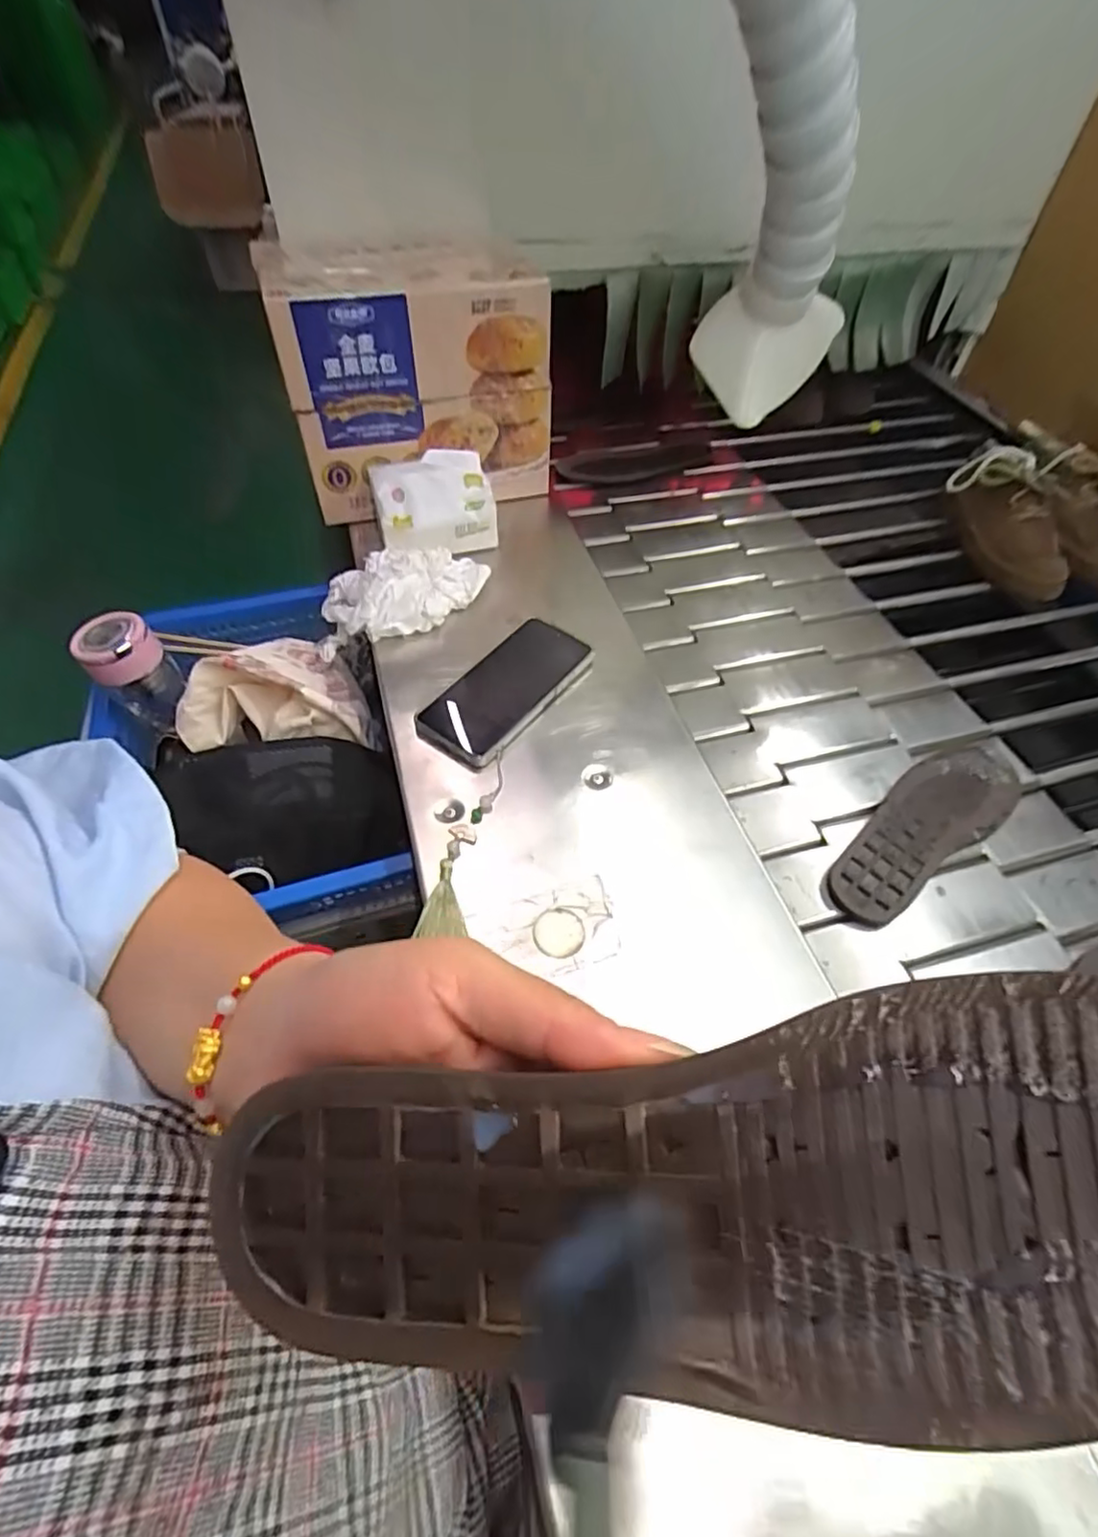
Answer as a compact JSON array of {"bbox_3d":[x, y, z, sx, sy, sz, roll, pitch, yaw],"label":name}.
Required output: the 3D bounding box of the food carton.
[{"bbox_3d":[-0.140,-0.420,0.693,0.259,0.215,0.166,-10,53,-10],"label":"food carton"}]

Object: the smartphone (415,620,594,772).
[{"bbox_3d":[-0.036,-0.071,0.567,0.078,0.018,0.165,31,56,20],"label":"smartphone"}]

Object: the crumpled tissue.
[{"bbox_3d":[-0.140,-0.168,0.616,0.171,0.046,0.075,-13,54,-11],"label":"crumpled tissue"}]

